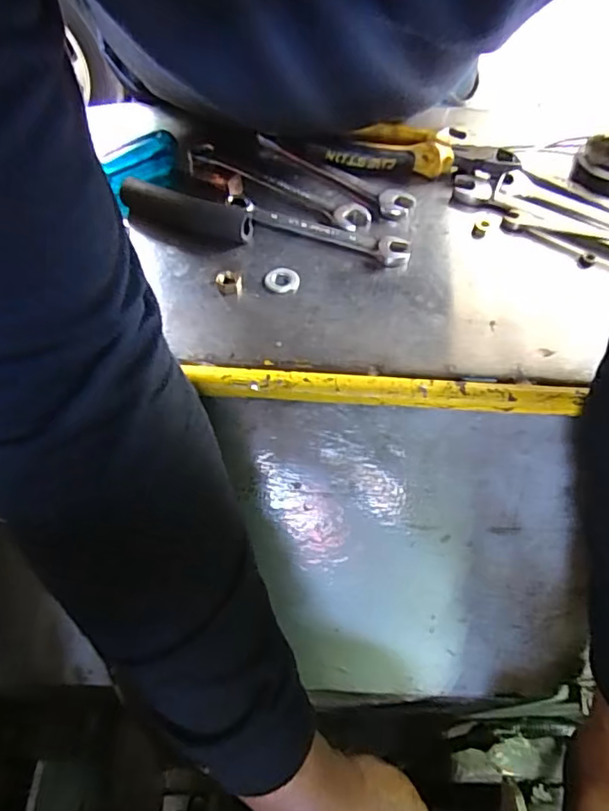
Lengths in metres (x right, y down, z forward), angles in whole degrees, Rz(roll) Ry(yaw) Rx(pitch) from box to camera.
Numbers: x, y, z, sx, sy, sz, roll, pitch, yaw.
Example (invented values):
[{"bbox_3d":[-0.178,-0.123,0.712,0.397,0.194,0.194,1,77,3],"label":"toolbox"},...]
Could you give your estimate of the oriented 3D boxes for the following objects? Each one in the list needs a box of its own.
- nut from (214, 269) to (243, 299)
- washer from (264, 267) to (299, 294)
[{"bbox_3d":[-0.047,-0.076,0.337,0.016,0.009,0.014,-8,56,-5],"label":"nut"},{"bbox_3d":[-0.015,-0.081,0.345,0.021,0.004,0.021,-13,57,-8],"label":"washer"}]

